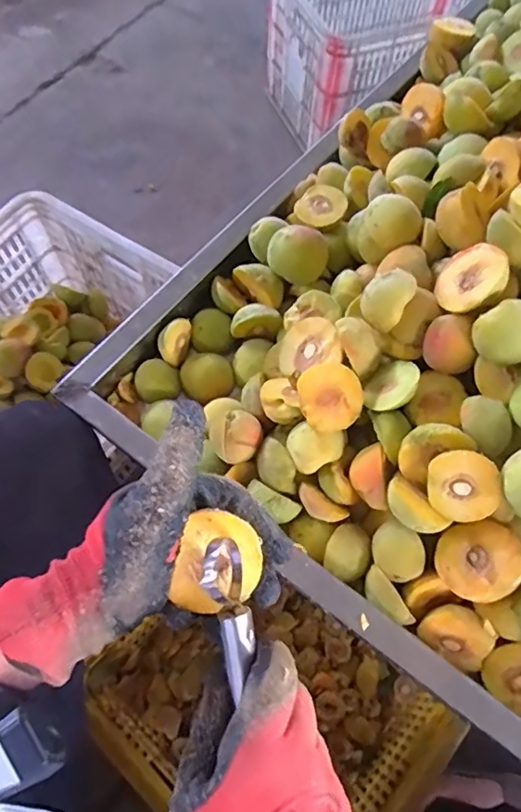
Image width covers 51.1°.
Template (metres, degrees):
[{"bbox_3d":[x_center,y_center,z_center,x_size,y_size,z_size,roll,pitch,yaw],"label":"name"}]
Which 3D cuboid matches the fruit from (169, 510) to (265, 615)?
[{"bbox_3d":[-0.026,0.092,0.317,0.045,0.028,0.055,14,91,-11],"label":"fruit"}]

